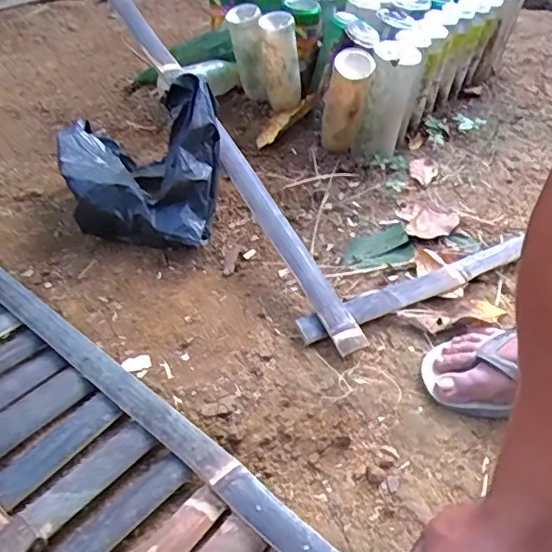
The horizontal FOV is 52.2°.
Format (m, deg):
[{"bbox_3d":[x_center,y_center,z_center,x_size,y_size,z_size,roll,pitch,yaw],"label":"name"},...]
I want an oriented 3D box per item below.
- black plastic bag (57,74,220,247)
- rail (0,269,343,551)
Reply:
[{"bbox_3d":[-0.182,-0.147,0.762,0.203,0.170,0.214,-4,42,-10],"label":"black plastic bag"},{"bbox_3d":[-0.124,0.135,0.564,0.808,0.036,0.049,31,48,28],"label":"rail"}]

